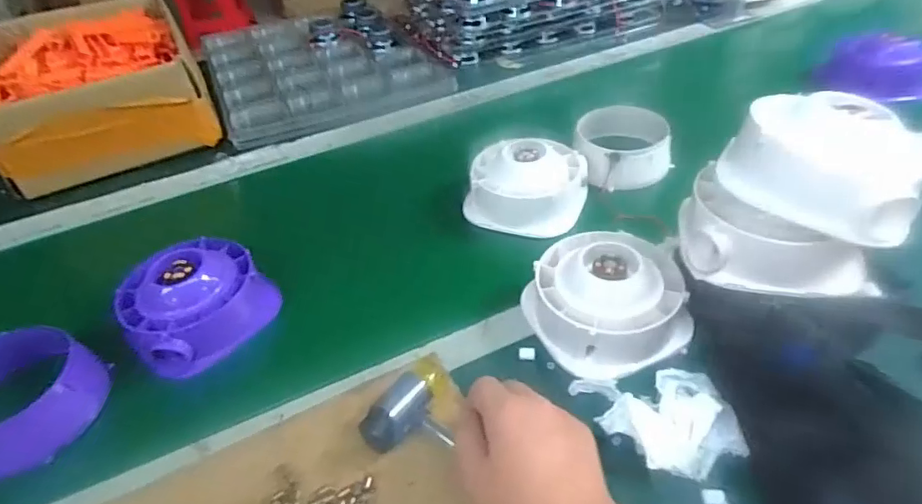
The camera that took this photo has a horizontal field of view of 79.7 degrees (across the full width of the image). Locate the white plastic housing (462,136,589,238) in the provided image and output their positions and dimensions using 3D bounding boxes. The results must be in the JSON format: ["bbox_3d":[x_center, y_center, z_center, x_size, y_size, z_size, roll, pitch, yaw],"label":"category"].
[{"bbox_3d":[0.077,-0.083,0.656,0.136,0.072,0.108,8,43,14],"label":"white plastic housing"}]

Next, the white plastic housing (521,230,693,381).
[{"bbox_3d":[0.134,0.036,0.506,0.134,0.071,0.131,-3,41,3],"label":"white plastic housing"}]

